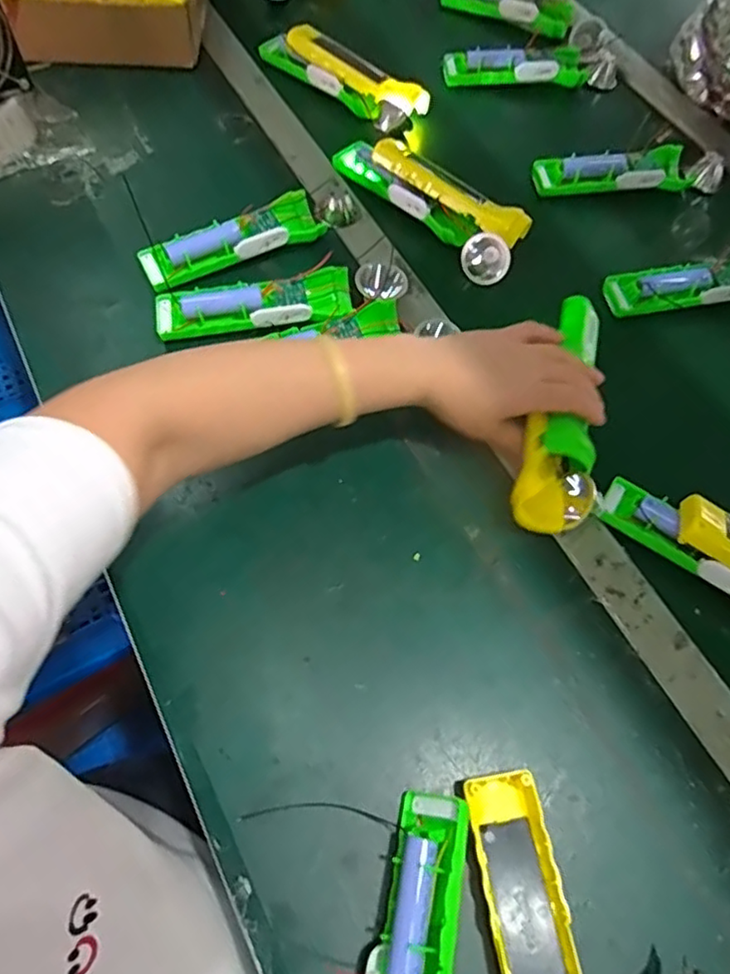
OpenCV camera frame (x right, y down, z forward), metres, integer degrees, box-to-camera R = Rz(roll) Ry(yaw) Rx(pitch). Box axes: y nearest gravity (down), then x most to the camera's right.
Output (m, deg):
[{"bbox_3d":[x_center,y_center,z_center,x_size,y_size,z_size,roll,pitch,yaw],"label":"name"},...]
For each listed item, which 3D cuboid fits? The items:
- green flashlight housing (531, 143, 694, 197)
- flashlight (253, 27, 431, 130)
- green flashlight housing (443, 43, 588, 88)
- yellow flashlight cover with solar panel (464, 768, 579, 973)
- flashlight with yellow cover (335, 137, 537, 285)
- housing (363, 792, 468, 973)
[{"bbox_3d":[0.261,-0.326,0.644,0.176,0.032,0.050,-12,64,-9],"label":"green flashlight housing"},{"bbox_3d":[-0.028,-0.455,0.675,0.204,0.042,0.063,36,66,17],"label":"flashlight"},{"bbox_3d":[0.172,-0.487,0.713,0.164,0.025,0.047,-9,61,-6],"label":"green flashlight housing"},{"bbox_3d":[0.093,0.246,0.340,0.047,0.022,0.160,-5,61,-6],"label":"yellow flashlight cover with solar panel"},{"bbox_3d":[0.070,-0.282,0.596,0.080,0.039,0.211,-35,70,-19],"label":"flashlight with yellow cover"},{"bbox_3d":[0.022,0.252,0.325,0.042,0.041,0.162,10,63,2],"label":"housing"}]

